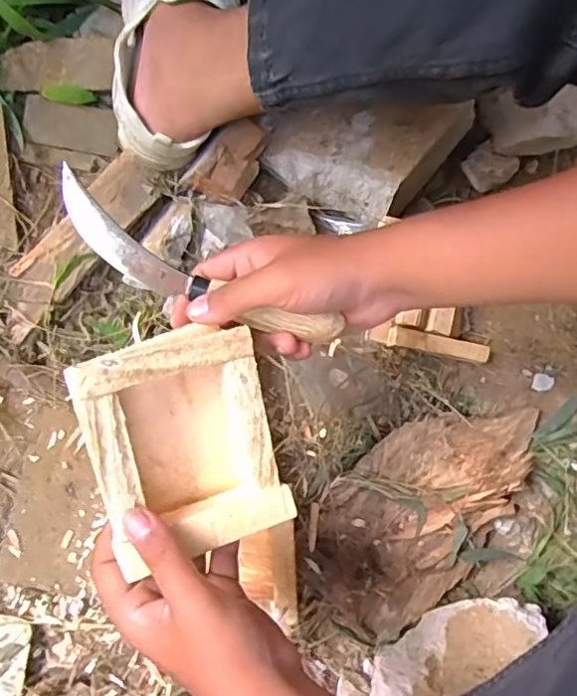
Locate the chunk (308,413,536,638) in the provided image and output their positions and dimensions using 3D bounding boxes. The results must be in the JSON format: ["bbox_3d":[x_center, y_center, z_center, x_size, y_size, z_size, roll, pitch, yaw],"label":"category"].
[{"bbox_3d":[0.124,0.139,0.523,0.132,0.031,0.242,40,79,10],"label":"chunk"}]

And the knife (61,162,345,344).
[{"bbox_3d":[-0.063,-0.051,0.380,0.206,0.021,0.040,26,77,2],"label":"knife"}]

